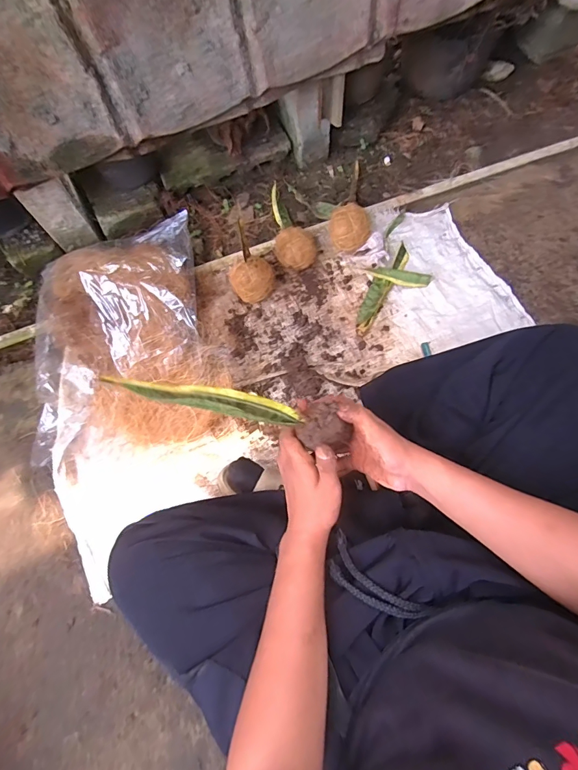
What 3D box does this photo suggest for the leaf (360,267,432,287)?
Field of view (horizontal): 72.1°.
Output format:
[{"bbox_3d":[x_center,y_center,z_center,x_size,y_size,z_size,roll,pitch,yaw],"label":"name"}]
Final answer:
[{"bbox_3d":[0.219,-0.221,0.811,0.133,0.025,0.026,14,75,5],"label":"leaf"}]

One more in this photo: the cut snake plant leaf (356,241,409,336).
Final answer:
[{"bbox_3d":[0.186,-0.201,0.801,0.043,0.029,0.228,29,77,8],"label":"cut snake plant leaf"}]

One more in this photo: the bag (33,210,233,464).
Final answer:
[{"bbox_3d":[-0.288,-0.099,0.735,0.328,0.105,0.459,-8,74,-2],"label":"bag"}]

